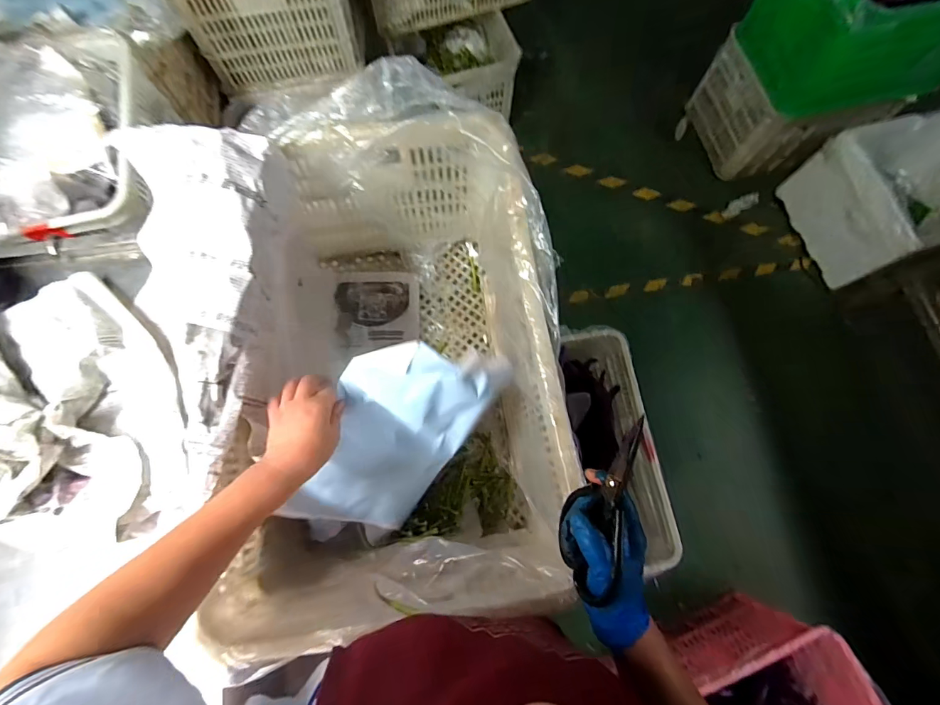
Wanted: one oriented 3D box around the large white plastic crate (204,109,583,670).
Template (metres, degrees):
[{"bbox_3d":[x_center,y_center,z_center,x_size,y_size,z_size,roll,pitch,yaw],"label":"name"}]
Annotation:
[{"bbox_3d":[-0.105,0.023,0.609,0.400,0.347,0.601,-4,74,-2],"label":"large white plastic crate"}]

